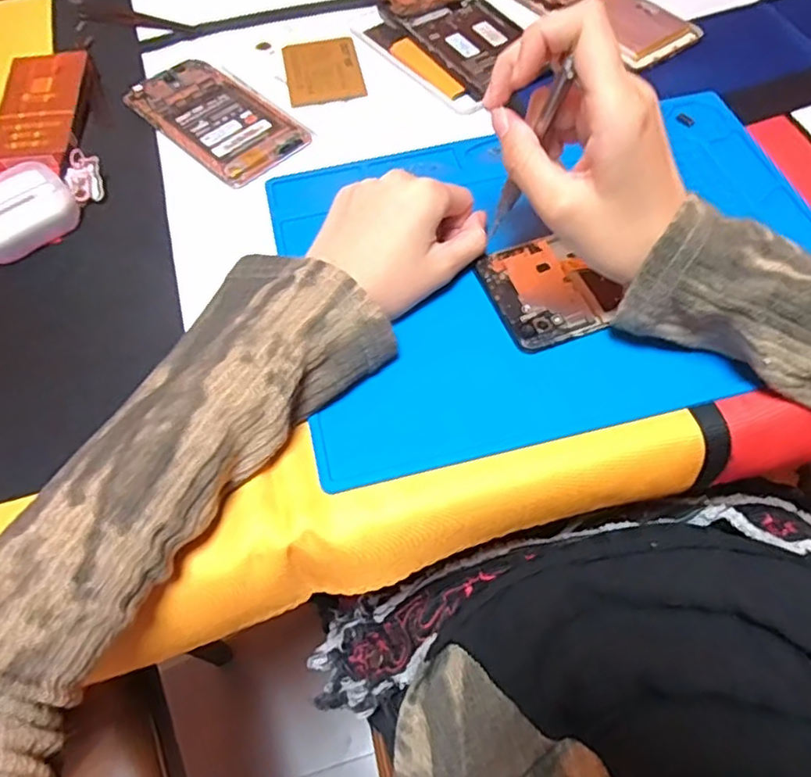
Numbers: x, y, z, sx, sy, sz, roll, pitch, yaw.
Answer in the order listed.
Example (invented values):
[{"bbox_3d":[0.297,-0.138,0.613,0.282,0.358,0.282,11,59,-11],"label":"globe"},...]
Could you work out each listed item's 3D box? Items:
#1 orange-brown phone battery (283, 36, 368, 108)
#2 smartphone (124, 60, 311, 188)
[{"bbox_3d":[-0.060,-0.234,0.463,0.055,0.005,0.071,-11,62,-4],"label":"orange-brown phone battery"},{"bbox_3d":[-0.137,-0.194,0.448,0.069,0.008,0.138,-41,65,-19],"label":"smartphone"}]

